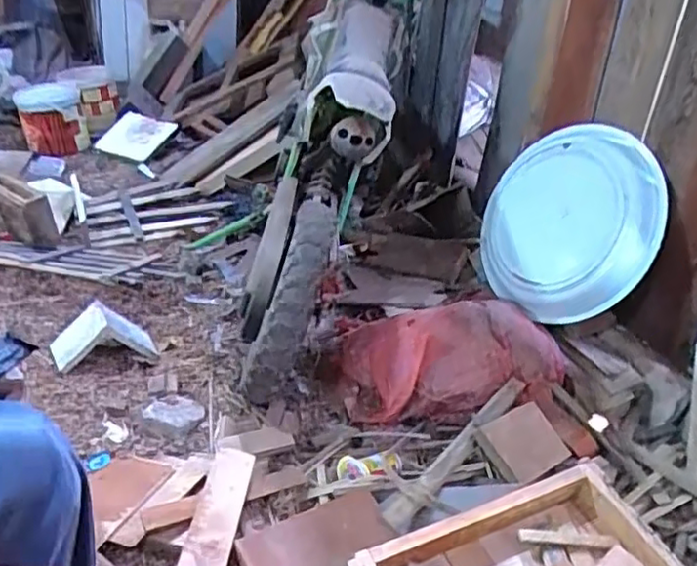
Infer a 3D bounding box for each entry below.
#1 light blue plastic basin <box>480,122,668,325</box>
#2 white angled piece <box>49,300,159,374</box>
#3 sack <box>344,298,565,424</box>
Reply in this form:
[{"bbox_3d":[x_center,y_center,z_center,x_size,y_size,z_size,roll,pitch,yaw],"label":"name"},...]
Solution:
[{"bbox_3d":[0.412,-0.118,1.259,0.079,0.375,0.361,14,13,-34],"label":"light blue plastic basin"},{"bbox_3d":[-0.450,0.095,1.199,0.174,0.082,0.072,-14,36,-28],"label":"white angled piece"},{"bbox_3d":[0.195,0.133,1.175,0.404,0.133,0.198,0,32,-7],"label":"sack"}]

